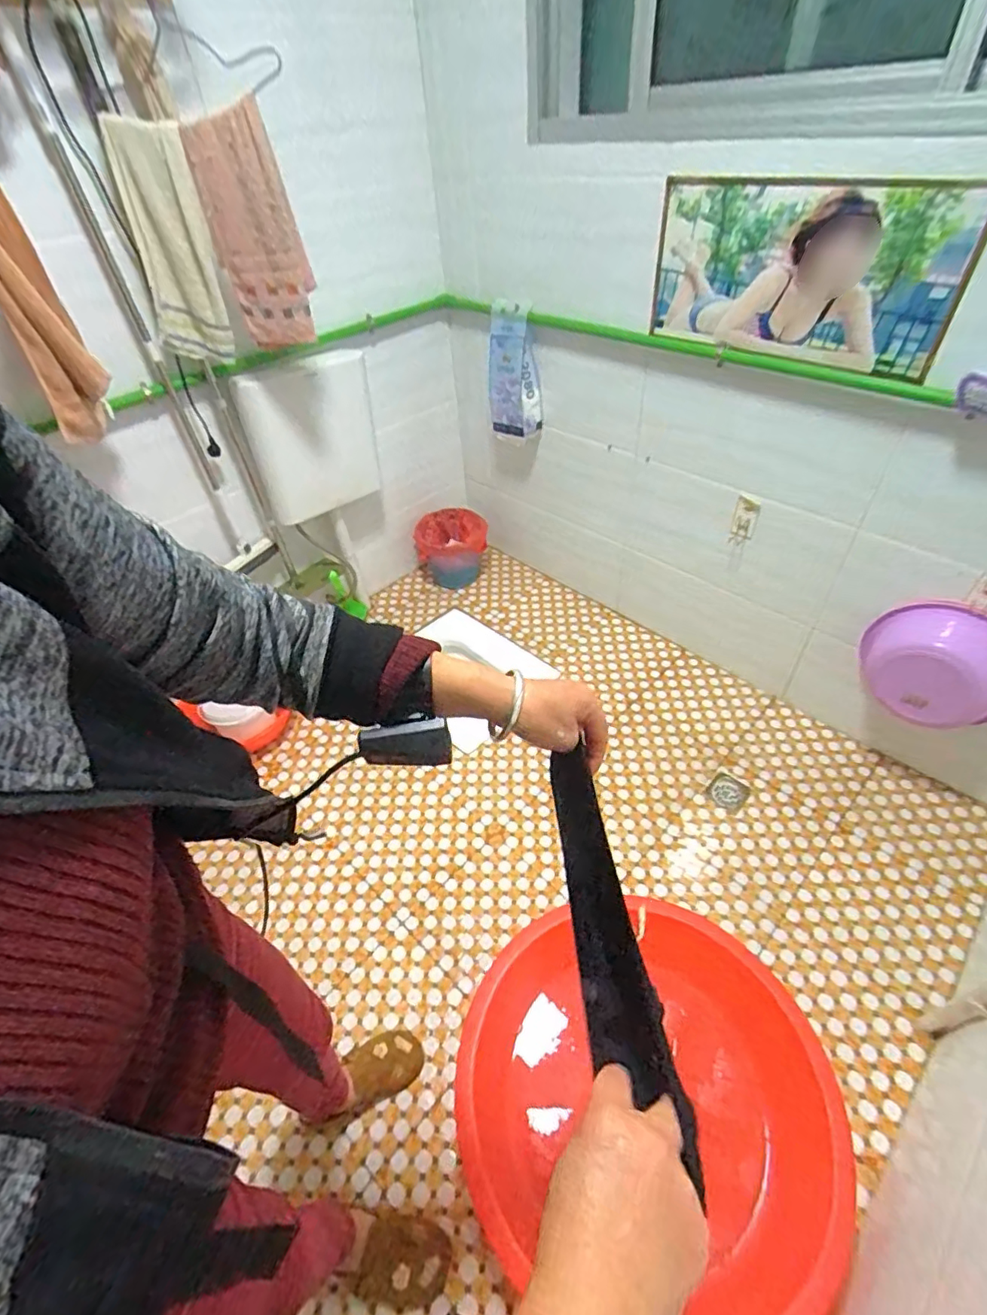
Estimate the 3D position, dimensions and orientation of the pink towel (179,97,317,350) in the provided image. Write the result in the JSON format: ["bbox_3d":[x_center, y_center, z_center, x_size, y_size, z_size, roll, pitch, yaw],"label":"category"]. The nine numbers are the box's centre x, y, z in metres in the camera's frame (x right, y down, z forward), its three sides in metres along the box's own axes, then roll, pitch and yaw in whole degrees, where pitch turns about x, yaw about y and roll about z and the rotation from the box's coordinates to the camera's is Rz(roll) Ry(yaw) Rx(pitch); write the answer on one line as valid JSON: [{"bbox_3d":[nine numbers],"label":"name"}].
[{"bbox_3d":[-0.484,-0.850,1.146,0.174,0.374,0.028,-2,42,11],"label":"pink towel"}]

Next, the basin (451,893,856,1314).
[{"bbox_3d":[0.248,0.738,0.986,0.620,0.171,0.588,-2,45,2],"label":"basin"}]

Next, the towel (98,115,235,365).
[{"bbox_3d":[-0.665,-0.843,1.168,0.172,0.389,0.028,-3,45,2],"label":"towel"}]

